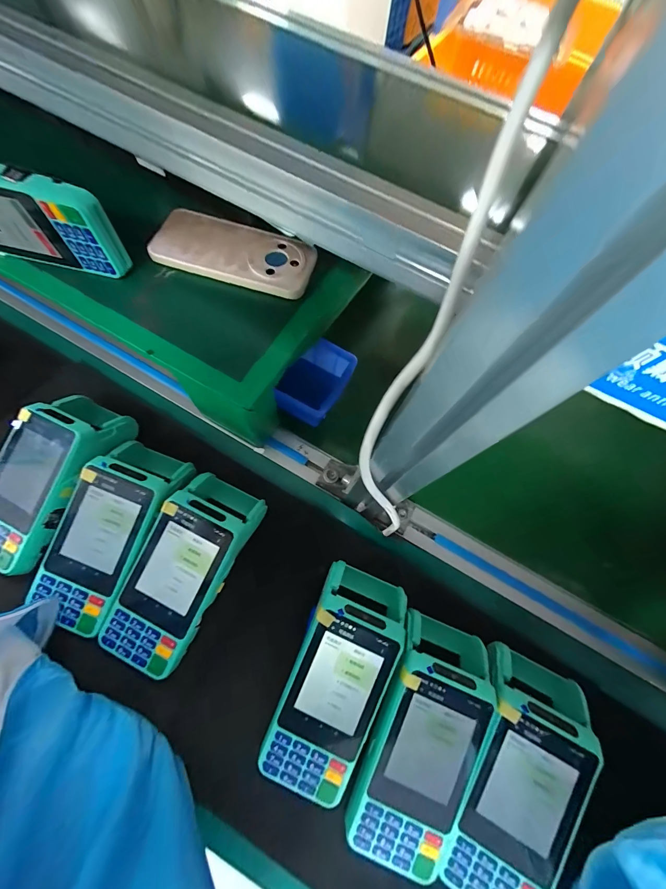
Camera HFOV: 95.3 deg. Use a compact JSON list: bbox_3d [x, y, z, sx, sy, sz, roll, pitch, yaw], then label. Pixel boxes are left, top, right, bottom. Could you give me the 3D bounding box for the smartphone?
[{"bbox_3d":[-0.103,-0.209,0.327,0.164,0.011,0.076,14,71,1],"label":"smartphone"}]

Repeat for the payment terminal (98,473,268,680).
[{"bbox_3d":[-0.137,0.116,0.285,0.079,0.067,0.172,25,68,4],"label":"payment terminal"}]

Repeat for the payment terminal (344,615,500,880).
[{"bbox_3d":[0.073,0.239,0.245,0.083,0.049,0.172,22,68,3],"label":"payment terminal"}]

